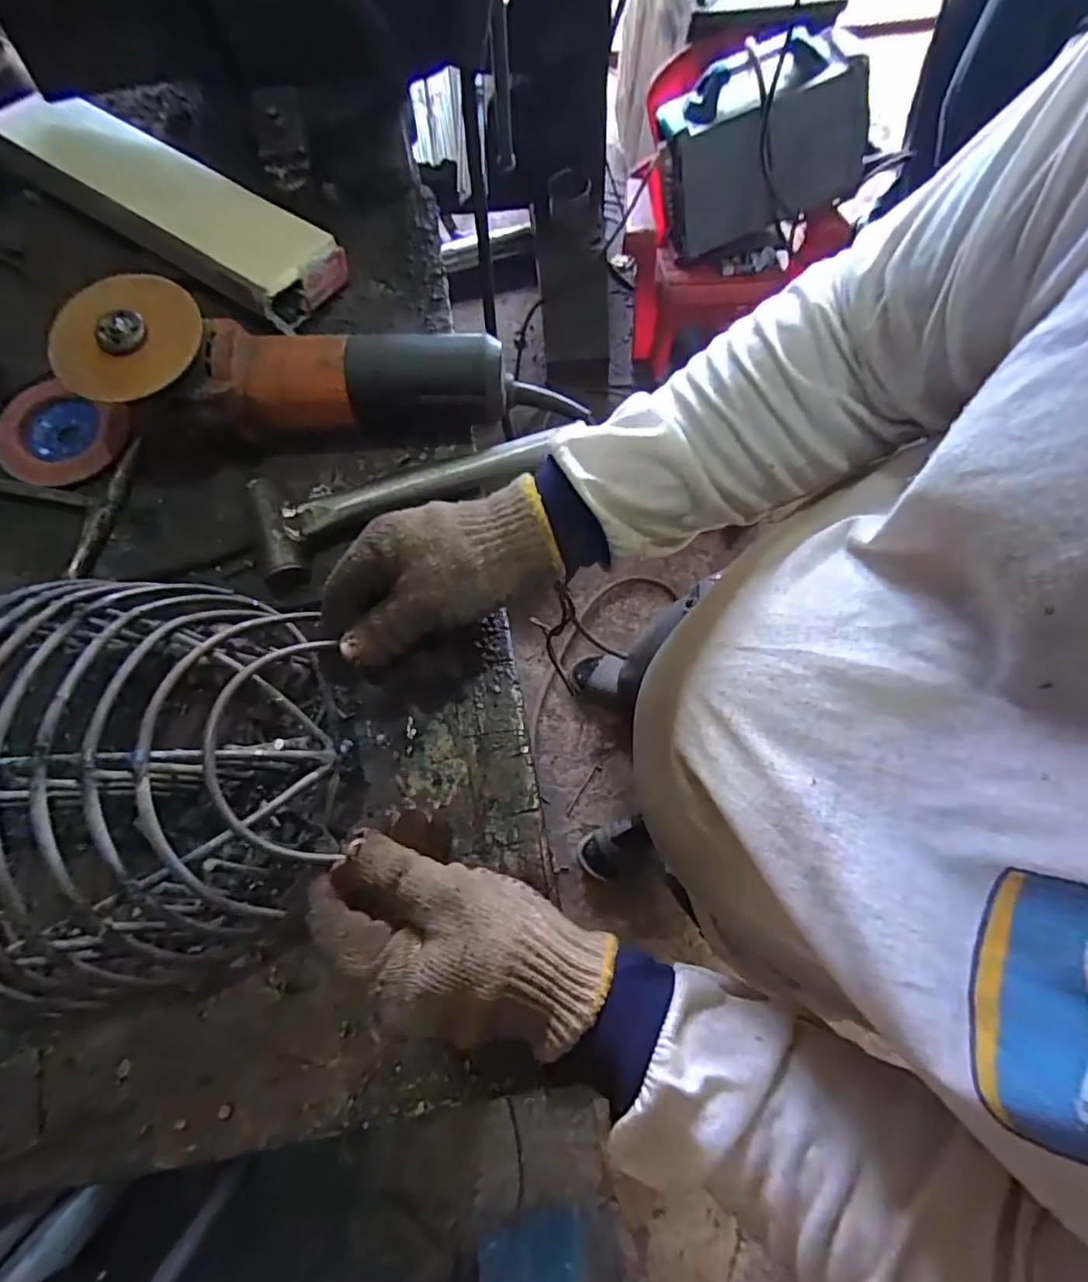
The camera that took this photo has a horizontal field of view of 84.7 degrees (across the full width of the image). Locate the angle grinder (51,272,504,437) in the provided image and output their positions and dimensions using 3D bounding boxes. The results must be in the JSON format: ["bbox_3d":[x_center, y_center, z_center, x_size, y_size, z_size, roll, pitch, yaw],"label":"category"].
[{"bbox_3d":[-0.168,-0.194,0.411,0.276,0.071,0.087,-6,74,-2],"label":"angle grinder"}]

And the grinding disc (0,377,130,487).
[{"bbox_3d":[-0.368,-0.157,0.457,0.078,0.016,0.087,7,65,-15],"label":"grinding disc"}]

